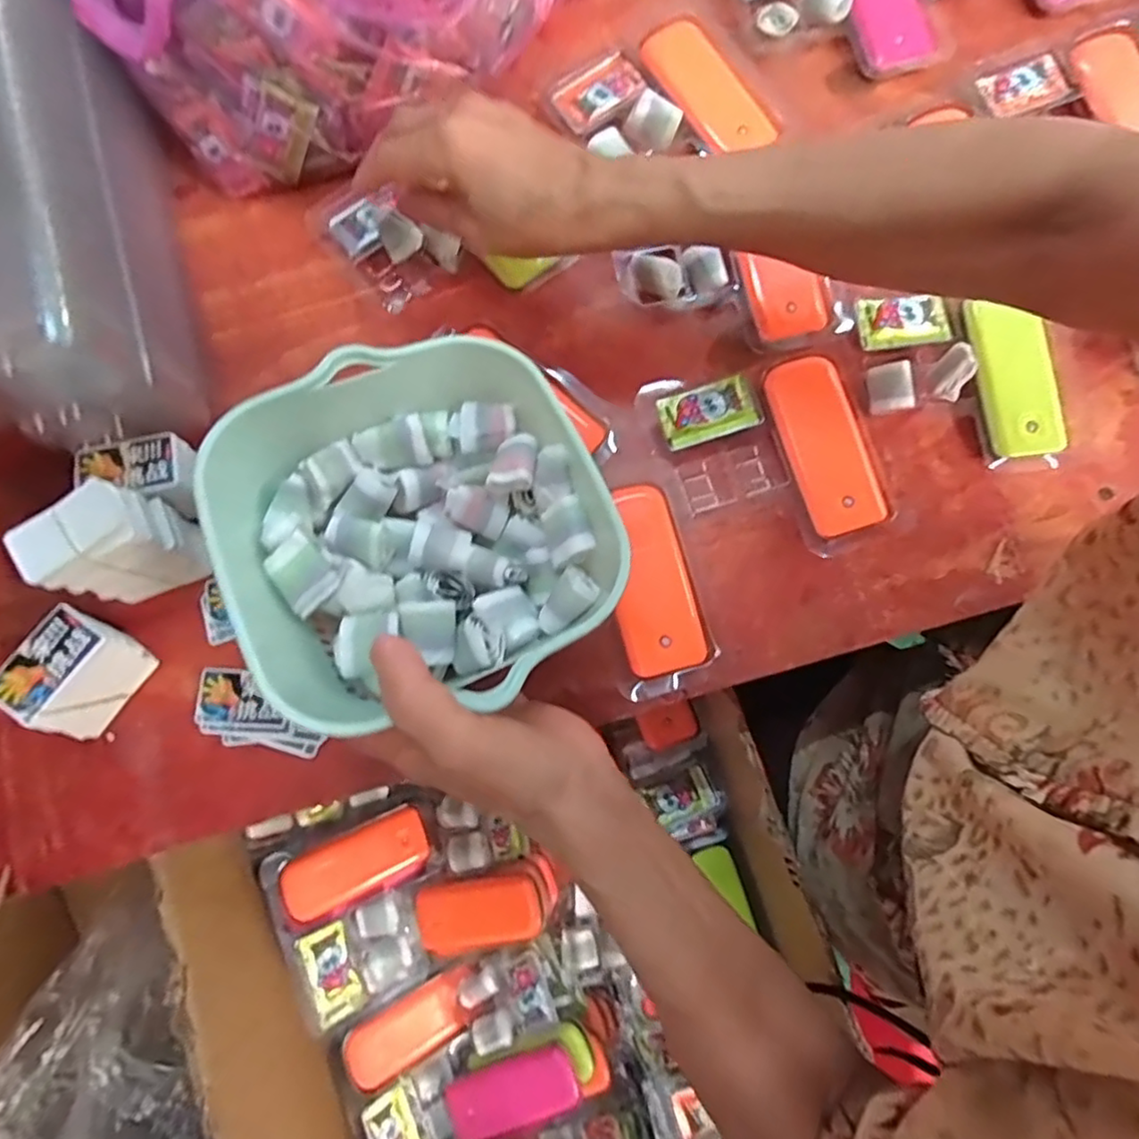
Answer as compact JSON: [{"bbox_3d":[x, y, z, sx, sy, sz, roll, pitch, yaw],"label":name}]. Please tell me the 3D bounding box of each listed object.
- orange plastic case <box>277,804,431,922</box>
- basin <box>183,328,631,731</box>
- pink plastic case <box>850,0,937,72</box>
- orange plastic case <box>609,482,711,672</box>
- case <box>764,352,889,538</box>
[{"bbox_3d":[-0.162,0.224,0.493,0.114,0.015,0.046,-14,76,-43],"label":"orange plastic case"},{"bbox_3d":[-0.066,-0.022,0.292,0.161,0.070,0.163,-31,81,-5],"label":"basin"},{"bbox_3d":[0.204,-0.386,0.425,0.049,0.011,0.115,-12,80,-2],"label":"pink plastic case"},{"bbox_3d":[0.044,0.006,0.364,0.041,0.018,0.103,-14,80,-2],"label":"orange plastic case"},{"bbox_3d":[0.147,-0.073,0.376,0.043,0.014,0.106,-16,80,-2],"label":"case"}]

